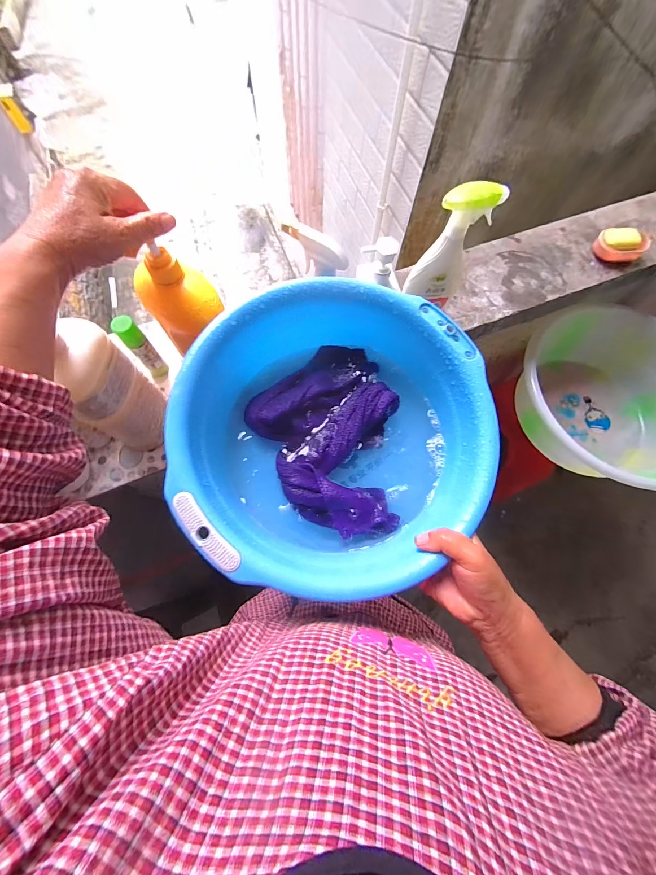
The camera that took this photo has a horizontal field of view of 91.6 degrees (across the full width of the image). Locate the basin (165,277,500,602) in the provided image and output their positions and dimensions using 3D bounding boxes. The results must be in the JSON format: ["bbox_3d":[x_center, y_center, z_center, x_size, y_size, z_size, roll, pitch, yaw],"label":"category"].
[{"bbox_3d":[0.012,-0.001,0.363,0.312,0.128,0.308,0,71,-1],"label":"basin"}]

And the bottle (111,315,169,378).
[{"bbox_3d":[-0.311,-0.149,0.536,0.031,0.122,0.033,-34,75,-12],"label":"bottle"}]

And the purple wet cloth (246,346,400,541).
[{"bbox_3d":[0.016,0.000,0.390,0.174,0.039,0.229,-29,74,-11],"label":"purple wet cloth"}]

